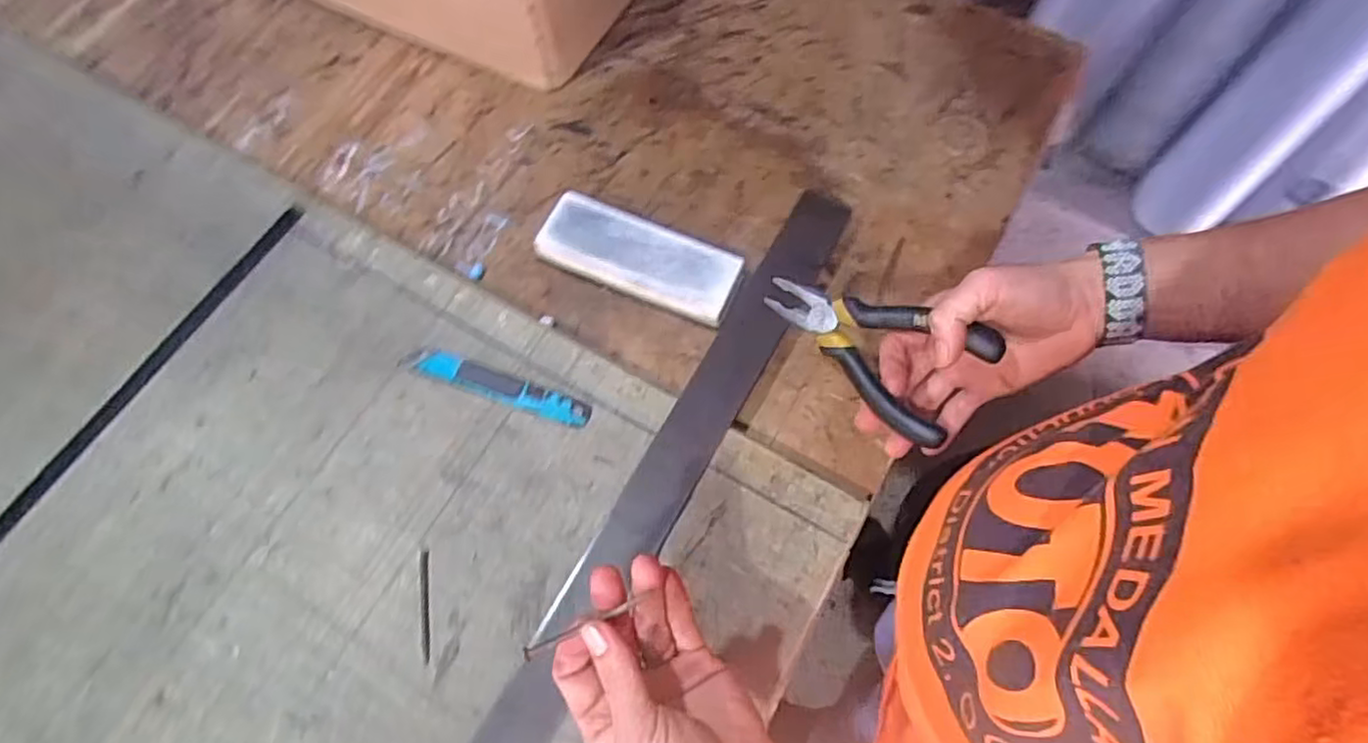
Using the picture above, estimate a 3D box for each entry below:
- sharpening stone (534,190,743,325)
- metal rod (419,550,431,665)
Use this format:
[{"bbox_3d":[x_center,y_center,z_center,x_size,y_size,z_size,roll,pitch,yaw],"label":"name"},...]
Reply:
[{"bbox_3d":[-0.038,-0.101,0.611,0.177,0.030,0.066,22,68,10],"label":"sharpening stone"},{"bbox_3d":[-0.190,0.170,0.497,0.008,0.005,0.078,-8,67,-3],"label":"metal rod"}]

